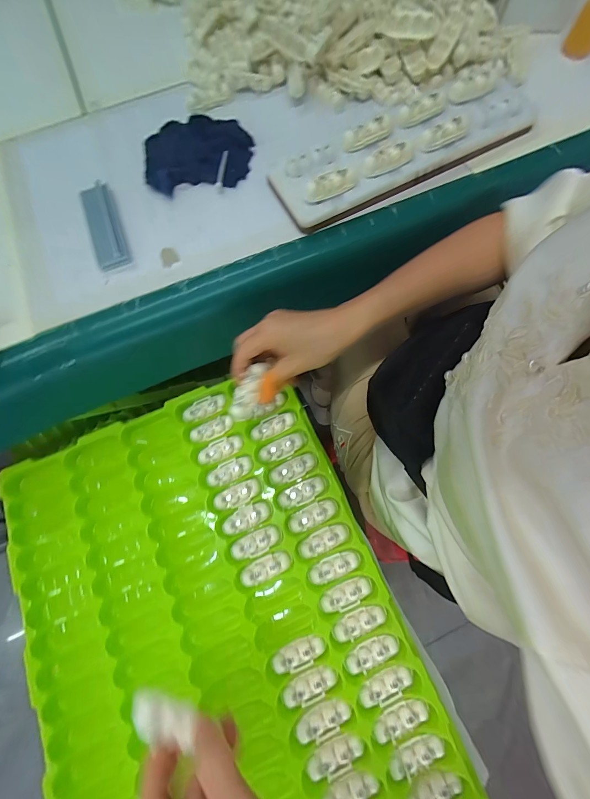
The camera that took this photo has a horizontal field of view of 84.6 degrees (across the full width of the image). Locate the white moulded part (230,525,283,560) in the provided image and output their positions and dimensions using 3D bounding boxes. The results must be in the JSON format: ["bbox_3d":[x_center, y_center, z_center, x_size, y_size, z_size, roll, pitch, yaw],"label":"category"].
[{"bbox_3d":[-0.046,0.173,0.393,0.061,0.012,0.026,-28,74,-7],"label":"white moulded part"}]

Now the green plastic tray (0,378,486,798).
[{"bbox_3d":[-0.085,0.269,0.362,0.385,0.034,0.568,-23,74,-5],"label":"green plastic tray"}]

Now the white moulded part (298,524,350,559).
[{"bbox_3d":[0.035,0.170,0.391,0.064,0.008,0.023,-22,73,-5],"label":"white moulded part"}]

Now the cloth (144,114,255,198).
[{"bbox_3d":[-0.115,-0.301,0.393,0.118,0.019,0.104,8,73,4],"label":"cloth"}]

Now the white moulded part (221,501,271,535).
[{"bbox_3d":[-0.060,0.146,0.400,0.060,0.008,0.025,-24,74,-5],"label":"white moulded part"}]

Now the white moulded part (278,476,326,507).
[{"bbox_3d":[0.009,0.118,0.408,0.062,0.015,0.023,-23,74,-5],"label":"white moulded part"}]

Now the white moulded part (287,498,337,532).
[{"bbox_3d":[0.022,0.142,0.397,0.063,0.007,0.024,-25,74,-6],"label":"white moulded part"}]

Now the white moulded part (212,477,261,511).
[{"bbox_3d":[-0.073,0.120,0.409,0.060,0.008,0.023,-25,74,-6],"label":"white moulded part"}]

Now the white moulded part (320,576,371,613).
[{"bbox_3d":[0.059,0.225,0.370,0.061,0.011,0.027,-22,73,-5],"label":"white moulded part"}]

